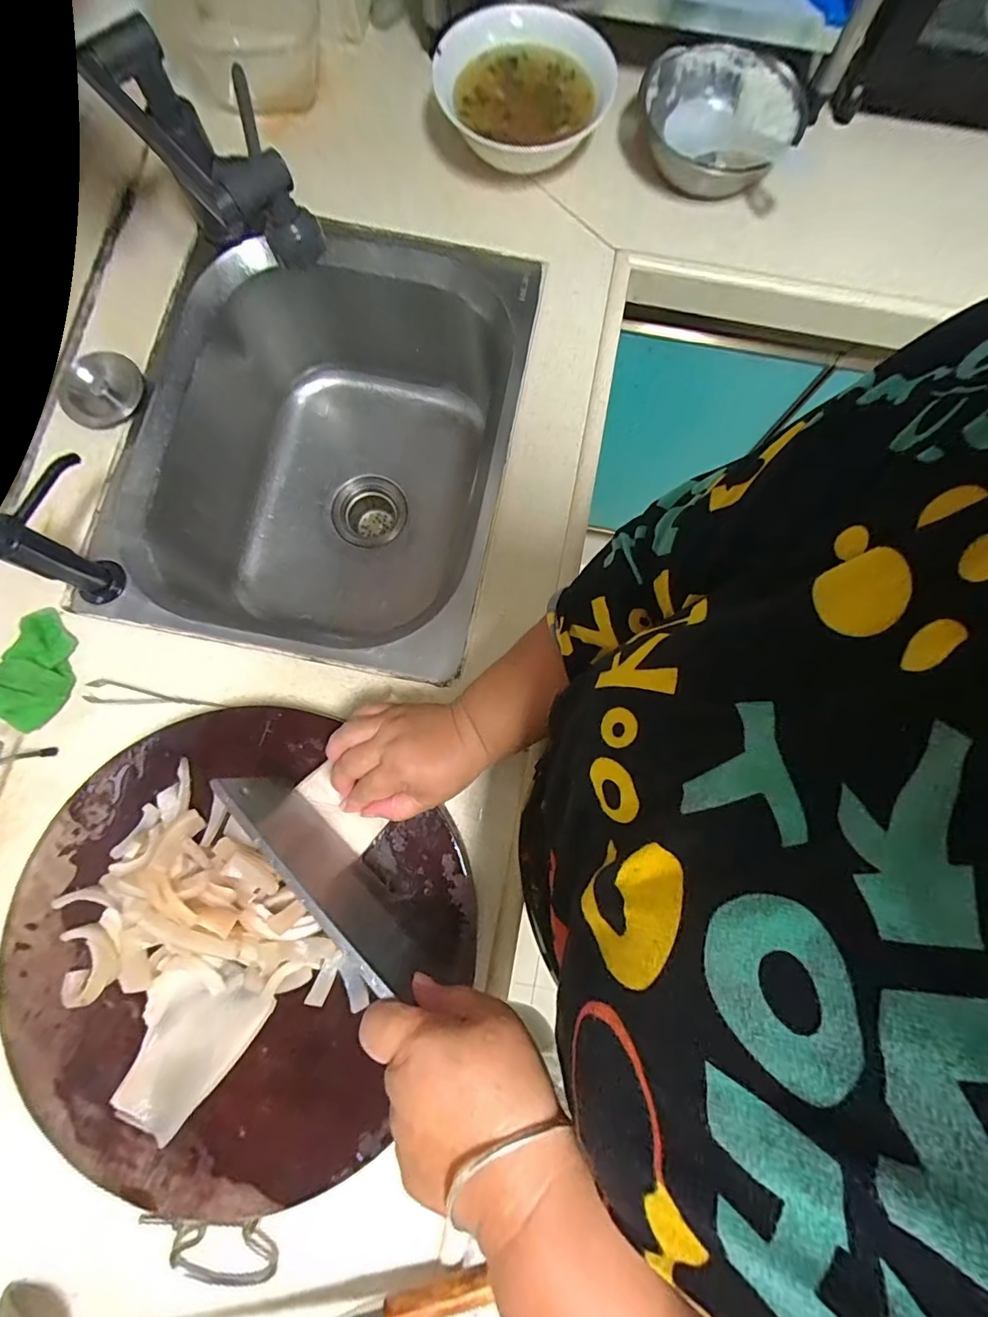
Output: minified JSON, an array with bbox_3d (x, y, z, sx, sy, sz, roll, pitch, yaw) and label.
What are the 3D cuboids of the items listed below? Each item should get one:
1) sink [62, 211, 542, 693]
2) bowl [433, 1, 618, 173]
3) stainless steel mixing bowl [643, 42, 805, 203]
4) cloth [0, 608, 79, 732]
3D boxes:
[{"bbox_3d":[-0.190,-0.231,0.632,0.400,0.232,0.494,10,80,1],"label":"sink"},{"bbox_3d":[0.031,-0.649,0.559,0.188,0.064,0.188,0,80,-1],"label":"bowl"},{"bbox_3d":[0.260,-0.622,0.568,0.179,0.059,0.172,0,80,-1],"label":"stainless steel mixing bowl"},{"bbox_3d":[-0.451,0.008,0.444,0.095,0.053,0.112,-4,80,-1],"label":"cloth"}]

